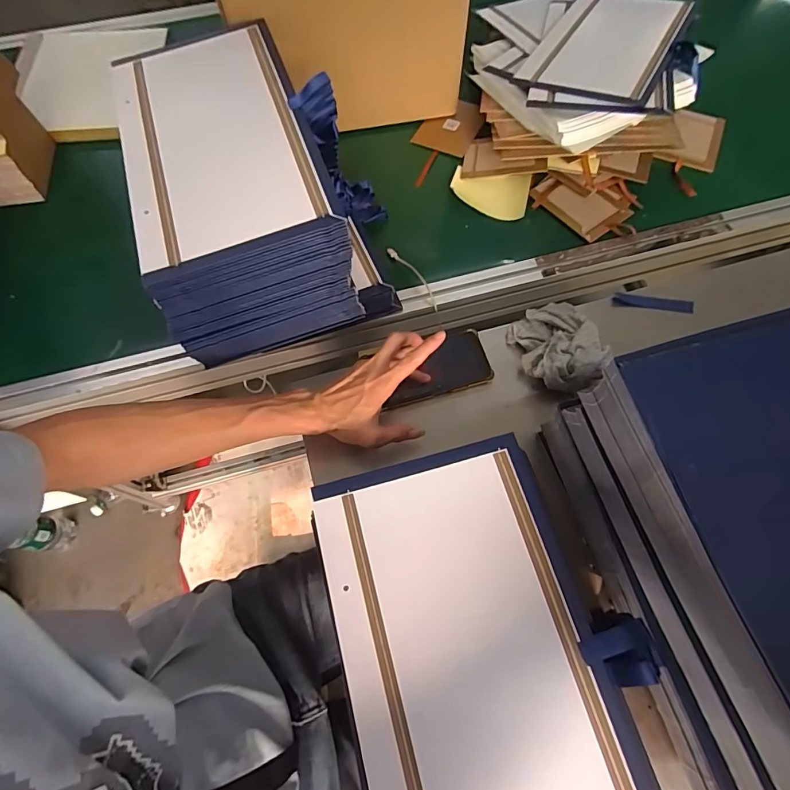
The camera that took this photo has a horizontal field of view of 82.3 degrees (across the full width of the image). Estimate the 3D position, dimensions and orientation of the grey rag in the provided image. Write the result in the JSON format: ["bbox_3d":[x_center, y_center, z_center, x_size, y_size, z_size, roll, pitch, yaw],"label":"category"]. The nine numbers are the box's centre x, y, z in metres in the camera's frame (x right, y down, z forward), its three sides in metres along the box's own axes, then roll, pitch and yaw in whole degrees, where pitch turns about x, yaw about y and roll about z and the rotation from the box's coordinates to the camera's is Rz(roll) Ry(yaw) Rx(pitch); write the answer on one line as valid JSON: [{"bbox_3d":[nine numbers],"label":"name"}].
[{"bbox_3d":[0.215,-0.069,0.589,0.100,0.058,0.132,-26,70,-10],"label":"grey rag"}]

